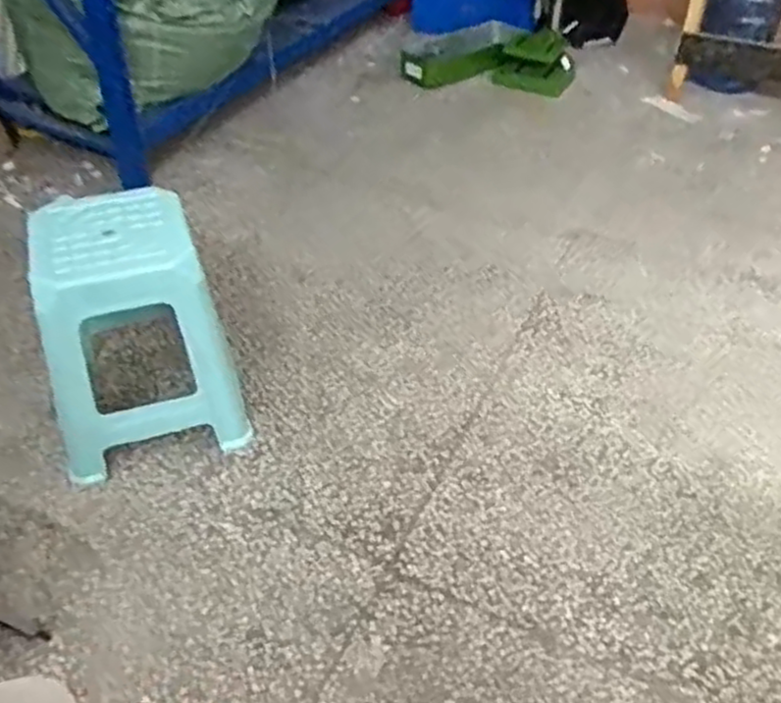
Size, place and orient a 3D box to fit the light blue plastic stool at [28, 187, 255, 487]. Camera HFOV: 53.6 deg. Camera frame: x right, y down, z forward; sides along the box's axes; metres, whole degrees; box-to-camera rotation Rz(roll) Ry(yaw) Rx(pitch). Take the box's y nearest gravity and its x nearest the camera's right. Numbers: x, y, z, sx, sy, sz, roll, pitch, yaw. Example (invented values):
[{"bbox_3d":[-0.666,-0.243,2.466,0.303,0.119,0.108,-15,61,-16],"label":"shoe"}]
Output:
[{"bbox_3d":[-0.515,-0.046,1.502,0.340,0.456,0.335,-12,43,-15],"label":"light blue plastic stool"}]

